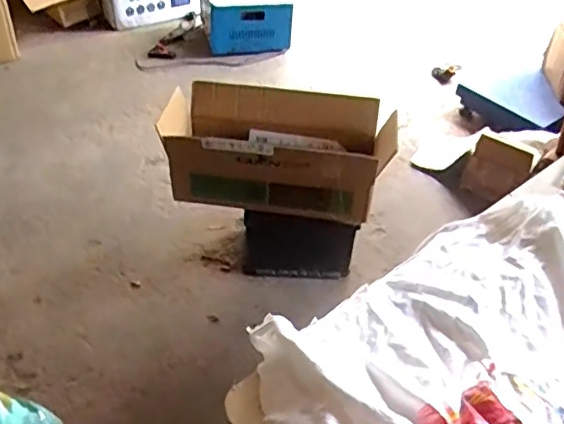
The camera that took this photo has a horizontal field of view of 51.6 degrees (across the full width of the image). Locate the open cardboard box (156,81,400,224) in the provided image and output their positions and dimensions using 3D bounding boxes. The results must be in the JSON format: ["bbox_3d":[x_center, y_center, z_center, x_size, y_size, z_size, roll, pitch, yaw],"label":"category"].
[{"bbox_3d":[-0.010,-0.114,1.156,0.432,0.168,0.215,4,42,1],"label":"open cardboard box"}]

